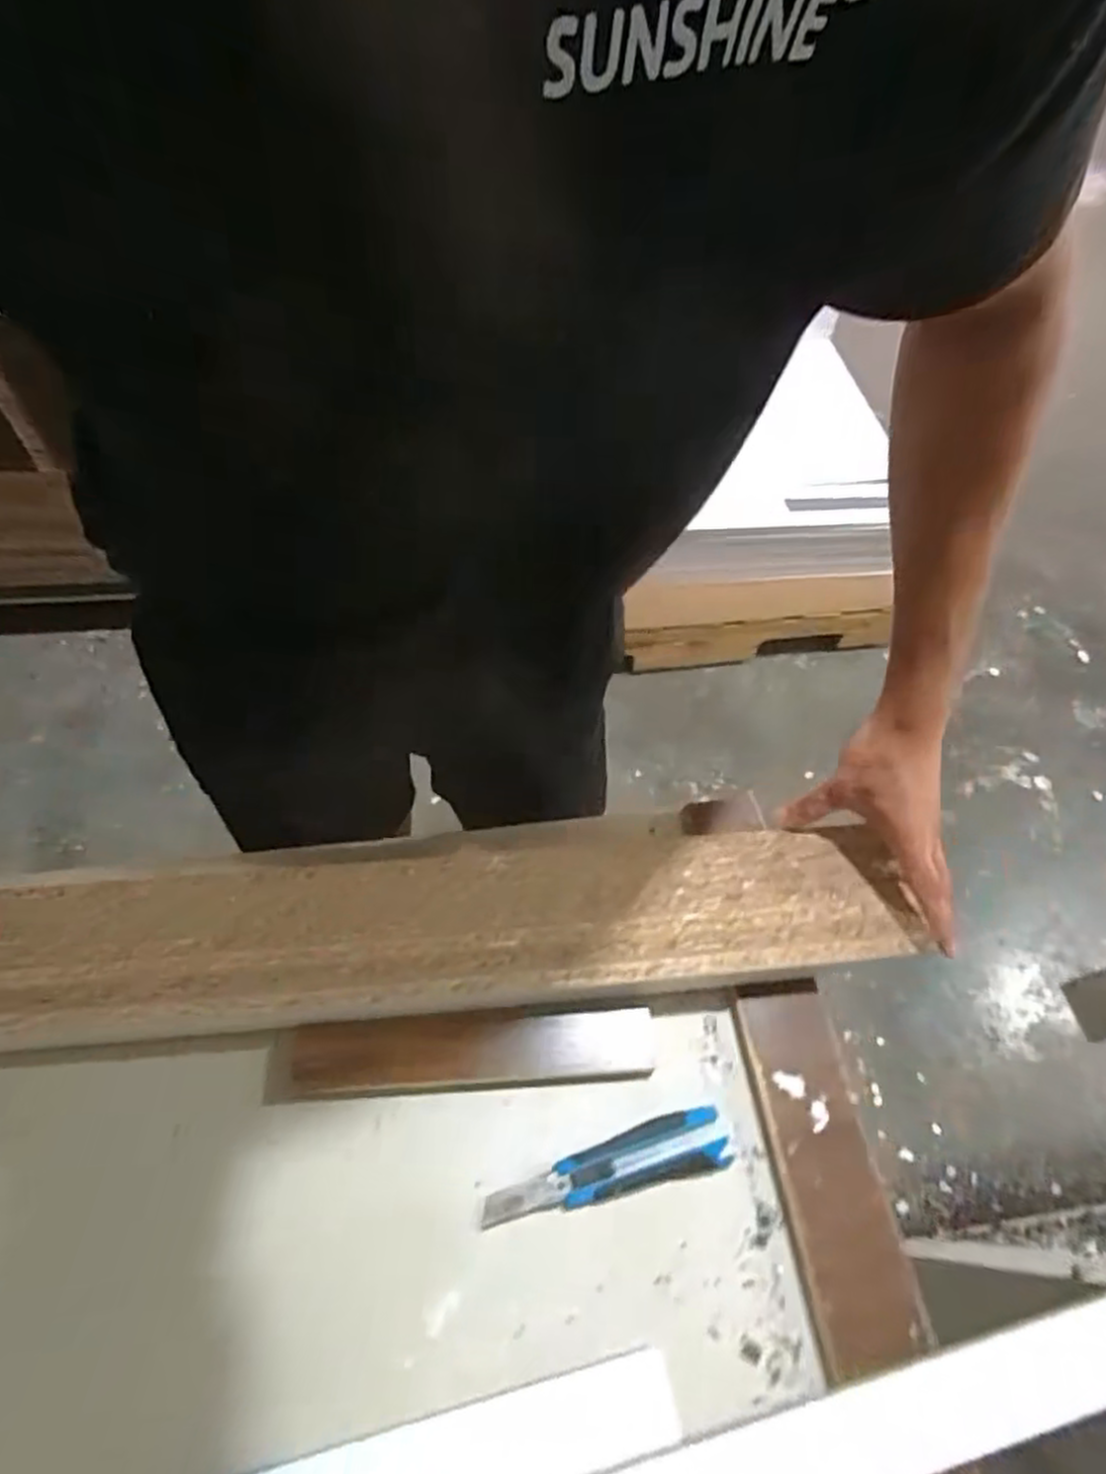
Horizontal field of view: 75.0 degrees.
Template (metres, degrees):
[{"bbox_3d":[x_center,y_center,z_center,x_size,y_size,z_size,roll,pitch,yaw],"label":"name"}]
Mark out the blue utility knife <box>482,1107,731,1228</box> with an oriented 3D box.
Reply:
[{"bbox_3d":[0.038,0.304,0.511,0.175,0.020,0.039,-9,58,-10],"label":"blue utility knife"}]

